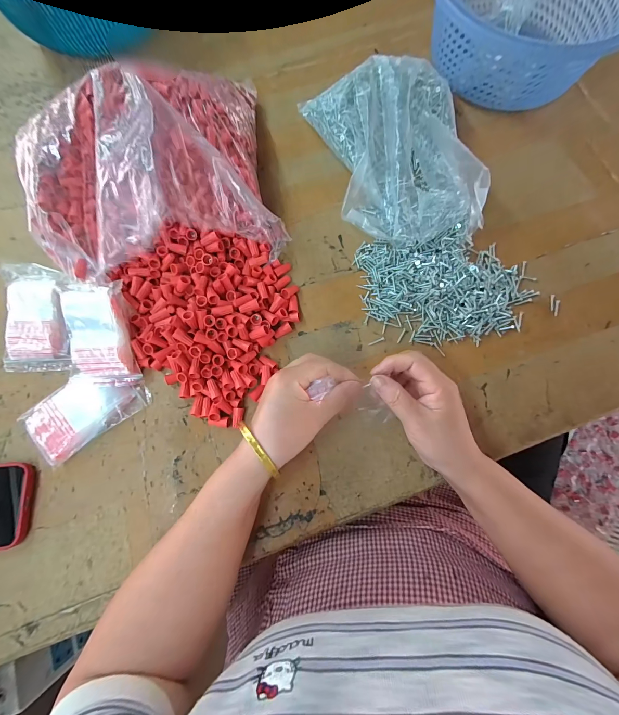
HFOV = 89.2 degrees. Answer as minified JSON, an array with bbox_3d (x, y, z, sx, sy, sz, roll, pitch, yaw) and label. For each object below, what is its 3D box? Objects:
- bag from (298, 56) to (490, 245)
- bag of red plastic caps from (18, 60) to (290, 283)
[{"bbox_3d":[0.107,-0.259,0.401,0.187,0.070,0.236,-10,76,-2],"label":"bag"},{"bbox_3d":[-0.184,-0.225,0.373,0.273,0.102,0.247,-15,76,-3],"label":"bag of red plastic caps"}]

